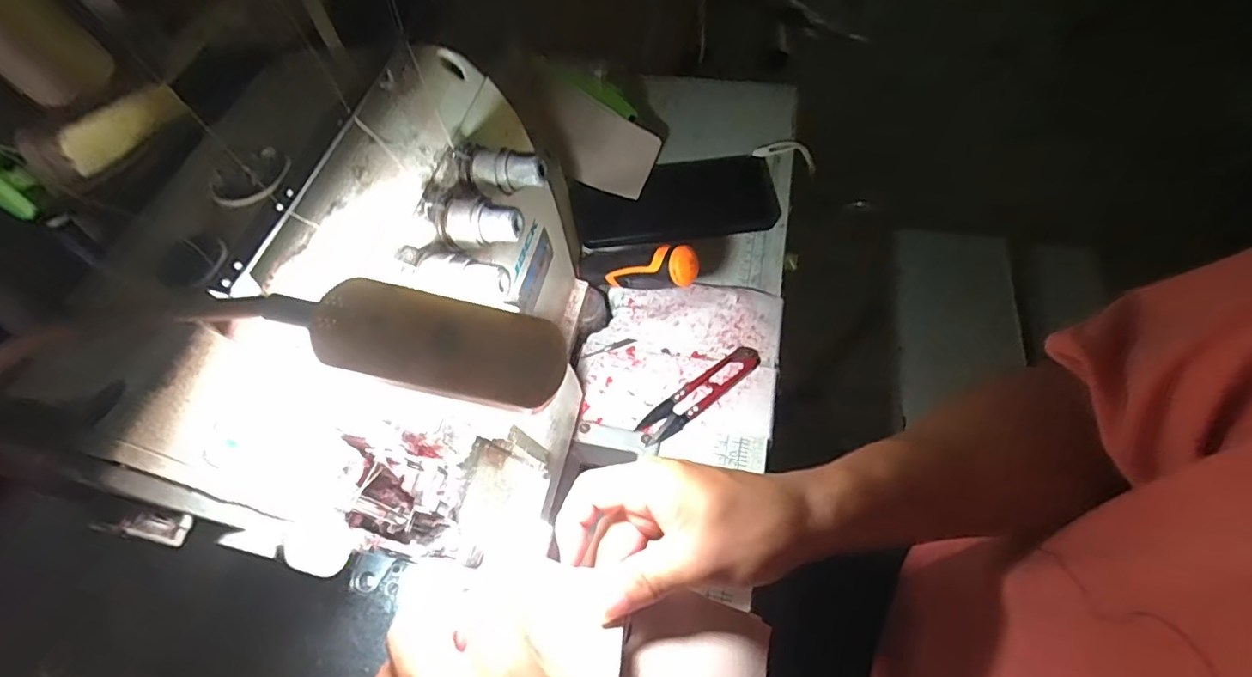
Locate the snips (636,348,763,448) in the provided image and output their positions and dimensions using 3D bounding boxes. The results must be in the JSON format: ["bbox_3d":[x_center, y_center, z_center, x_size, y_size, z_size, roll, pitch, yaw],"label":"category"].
[{"bbox_3d":[0.054,0.039,0.406,0.106,0.005,0.023,-35,64,-16],"label":"snips"}]

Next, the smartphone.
[{"bbox_3d":[0.045,-0.123,0.498,0.176,0.014,0.085,-8,60,-2],"label":"smartphone"}]

